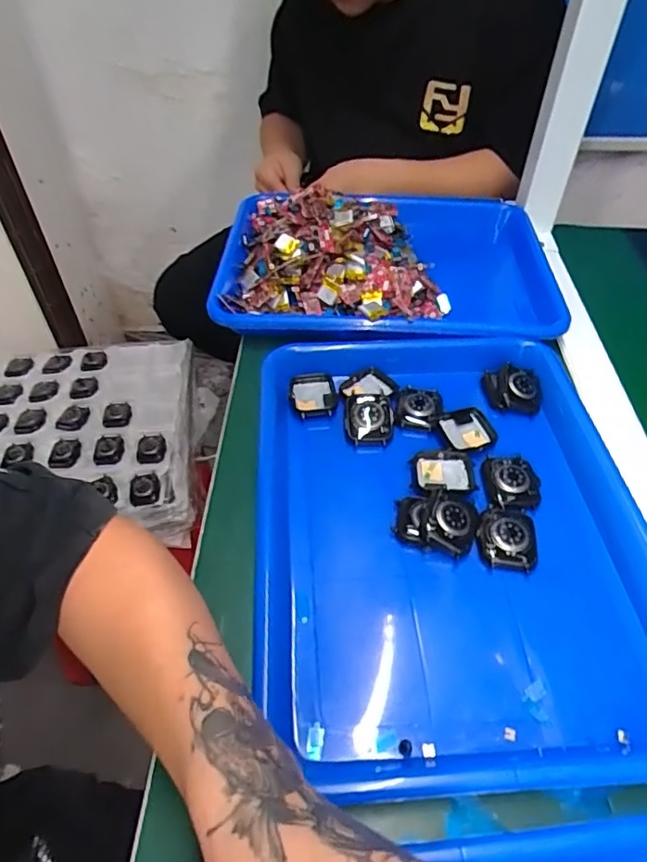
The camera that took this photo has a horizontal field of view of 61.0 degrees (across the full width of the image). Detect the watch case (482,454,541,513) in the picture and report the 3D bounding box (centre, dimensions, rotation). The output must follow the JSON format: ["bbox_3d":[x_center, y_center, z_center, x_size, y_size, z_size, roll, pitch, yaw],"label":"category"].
[{"bbox_3d":[0.138,0.037,0.401,0.039,0.008,0.048,-2,48,-1],"label":"watch case"}]

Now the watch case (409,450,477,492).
[{"bbox_3d":[0.089,0.031,0.406,0.045,0.008,0.038,-4,48,-2],"label":"watch case"}]

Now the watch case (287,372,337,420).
[{"bbox_3d":[-0.009,-0.031,0.463,0.039,0.010,0.045,-8,48,-6],"label":"watch case"}]

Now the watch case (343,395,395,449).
[{"bbox_3d":[0.036,-0.009,0.440,0.037,0.012,0.044,-5,73,2],"label":"watch case"}]

